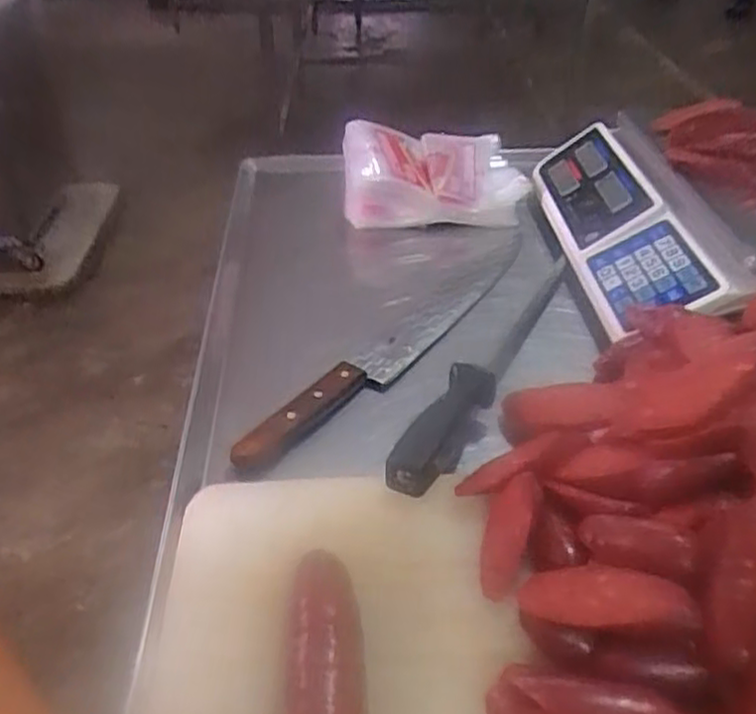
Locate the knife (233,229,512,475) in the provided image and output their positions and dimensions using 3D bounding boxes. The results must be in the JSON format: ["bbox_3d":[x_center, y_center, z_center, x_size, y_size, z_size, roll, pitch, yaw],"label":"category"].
[{"bbox_3d":[0.035,-0.024,0.646,0.042,0.025,0.412,24,40,25],"label":"knife"}]

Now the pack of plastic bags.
[{"bbox_3d":[0.061,-0.216,0.818,0.201,0.057,0.158,-3,39,-2],"label":"pack of plastic bags"}]

